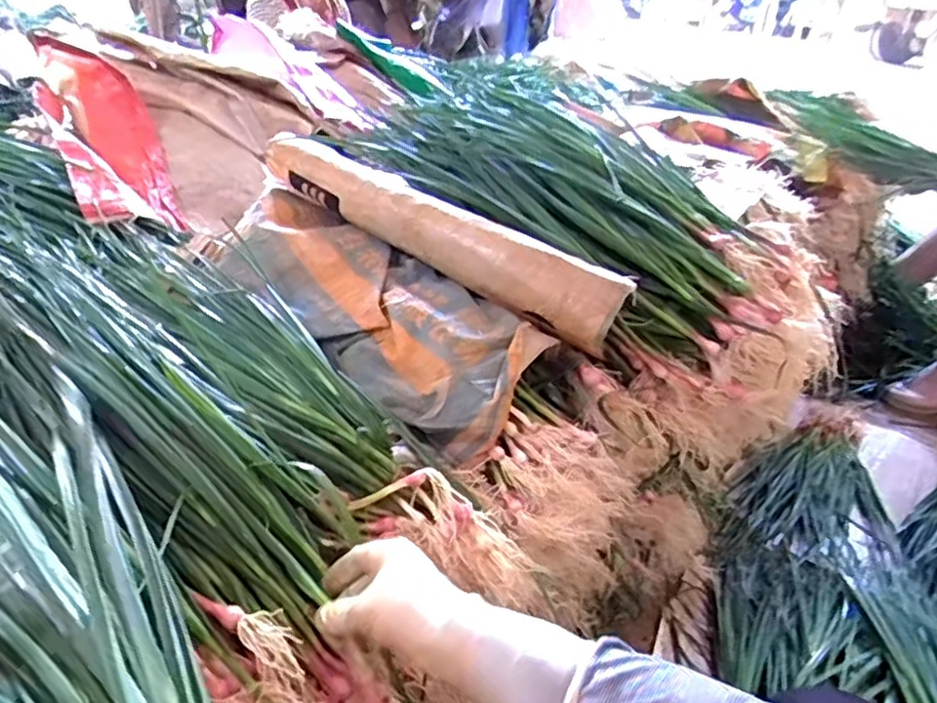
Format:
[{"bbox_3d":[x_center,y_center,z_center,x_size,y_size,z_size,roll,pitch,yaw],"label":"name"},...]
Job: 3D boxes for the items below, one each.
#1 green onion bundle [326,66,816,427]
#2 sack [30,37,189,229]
[{"bbox_3d":[0.132,-0.181,0.799,0.545,0.124,0.296,44,43,20],"label":"green onion bundle"},{"bbox_3d":[-0.545,-0.323,0.991,0.142,0.112,0.541,-13,47,-30],"label":"sack"}]

